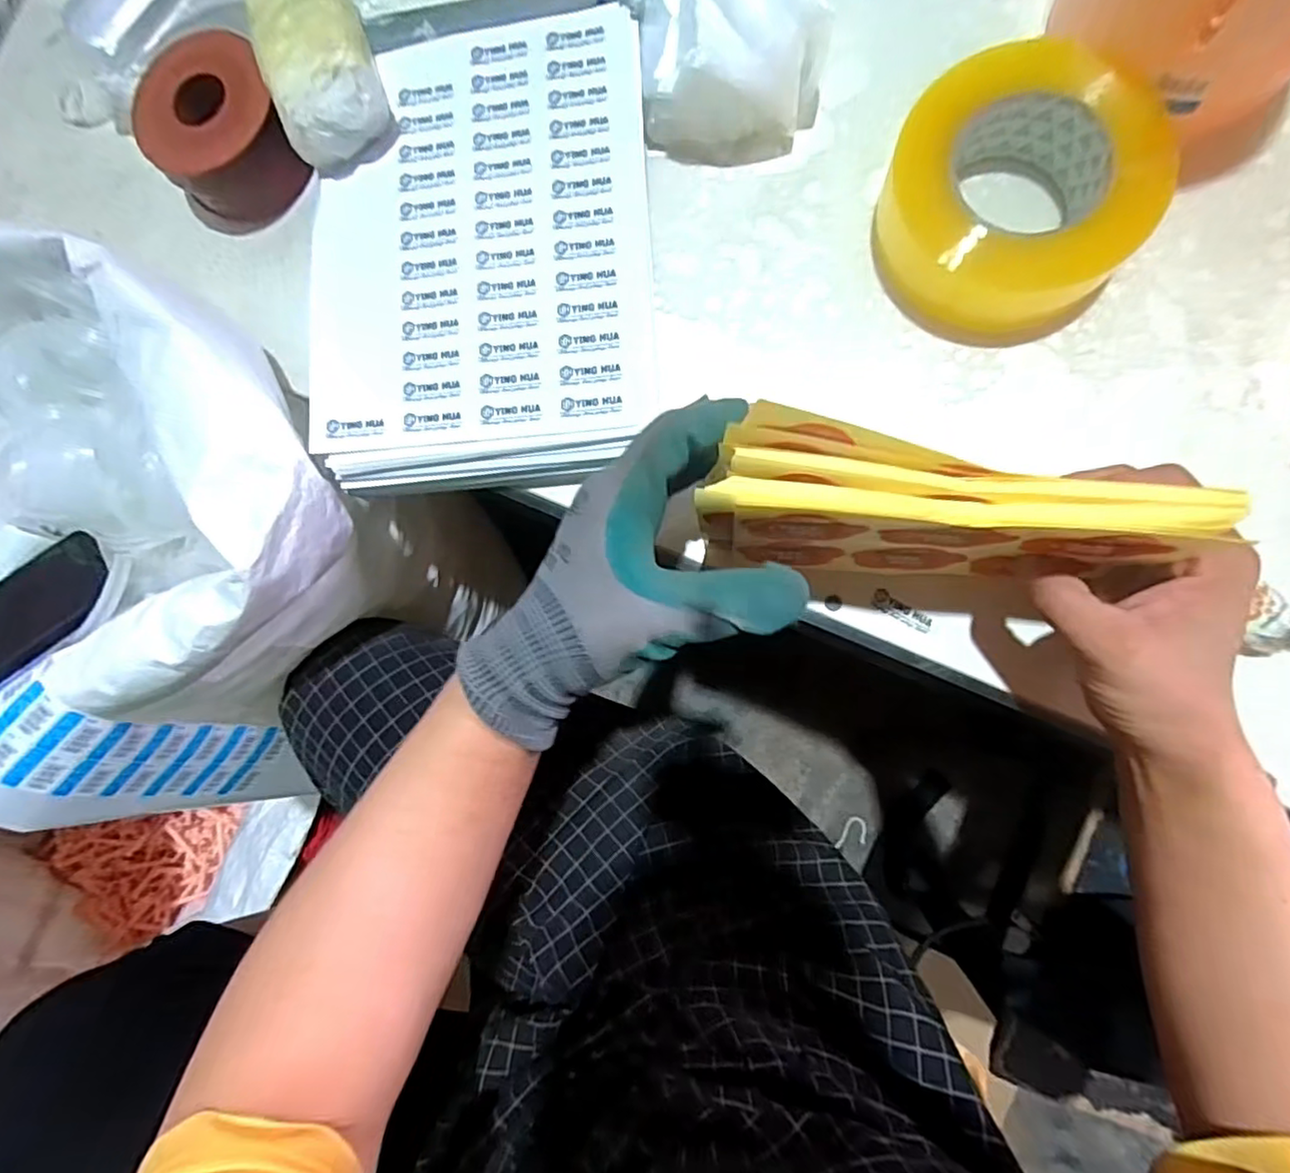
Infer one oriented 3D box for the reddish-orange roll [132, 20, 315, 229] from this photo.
[{"bbox_3d":[-0.280,-0.308,0.424,0.090,0.051,0.087,-1,85,8],"label":"reddish-orange roll"}]

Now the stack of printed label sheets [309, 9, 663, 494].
[{"bbox_3d":[-0.097,-0.204,0.398,0.205,0.046,0.272,-3,85,8],"label":"stack of printed label sheets"}]

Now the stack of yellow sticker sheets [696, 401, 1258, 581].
[{"bbox_3d":[0.129,-0.030,0.295,0.197,0.127,0.044,5,86,8],"label":"stack of yellow sticker sheets"}]

